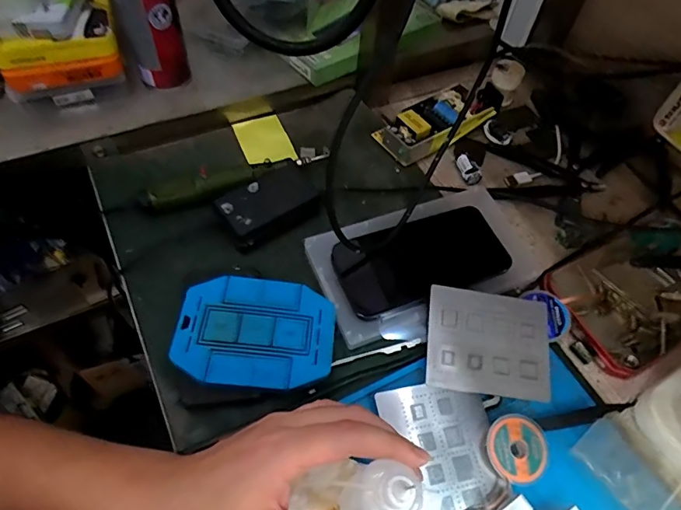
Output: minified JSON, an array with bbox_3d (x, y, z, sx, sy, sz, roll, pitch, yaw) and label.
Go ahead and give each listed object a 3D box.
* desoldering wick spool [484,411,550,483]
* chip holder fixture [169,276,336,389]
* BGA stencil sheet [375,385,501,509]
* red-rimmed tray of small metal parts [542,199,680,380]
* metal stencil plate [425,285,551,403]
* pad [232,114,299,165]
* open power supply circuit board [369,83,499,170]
[{"bbox_3d":[0.125,0.135,0.324,0.044,0.013,0.041,2,56,-3],"label":"desoldering wick spool"},{"bbox_3d":[-0.064,0.060,0.351,0.115,0.020,0.085,5,56,-1],"label":"chip holder fixture"},{"bbox_3d":[0.075,0.141,0.322,0.076,0.004,0.098,-6,62,-15],"label":"BGA stencil sheet"},{"bbox_3d":[0.305,0.016,0.423,0.246,0.023,0.111,-26,62,-20],"label":"red-rimmed tray of small metal parts"},{"bbox_3d":[0.117,0.069,0.362,0.098,0.005,0.079,8,68,-3],"label":"metal stencil plate"},{"bbox_3d":[-0.079,-0.119,0.477,0.052,0.007,0.087,-14,46,-17],"label":"pad"},{"bbox_3d":[0.104,-0.144,0.501,0.135,0.023,0.059,-33,65,-23],"label":"open power supply circuit board"}]

